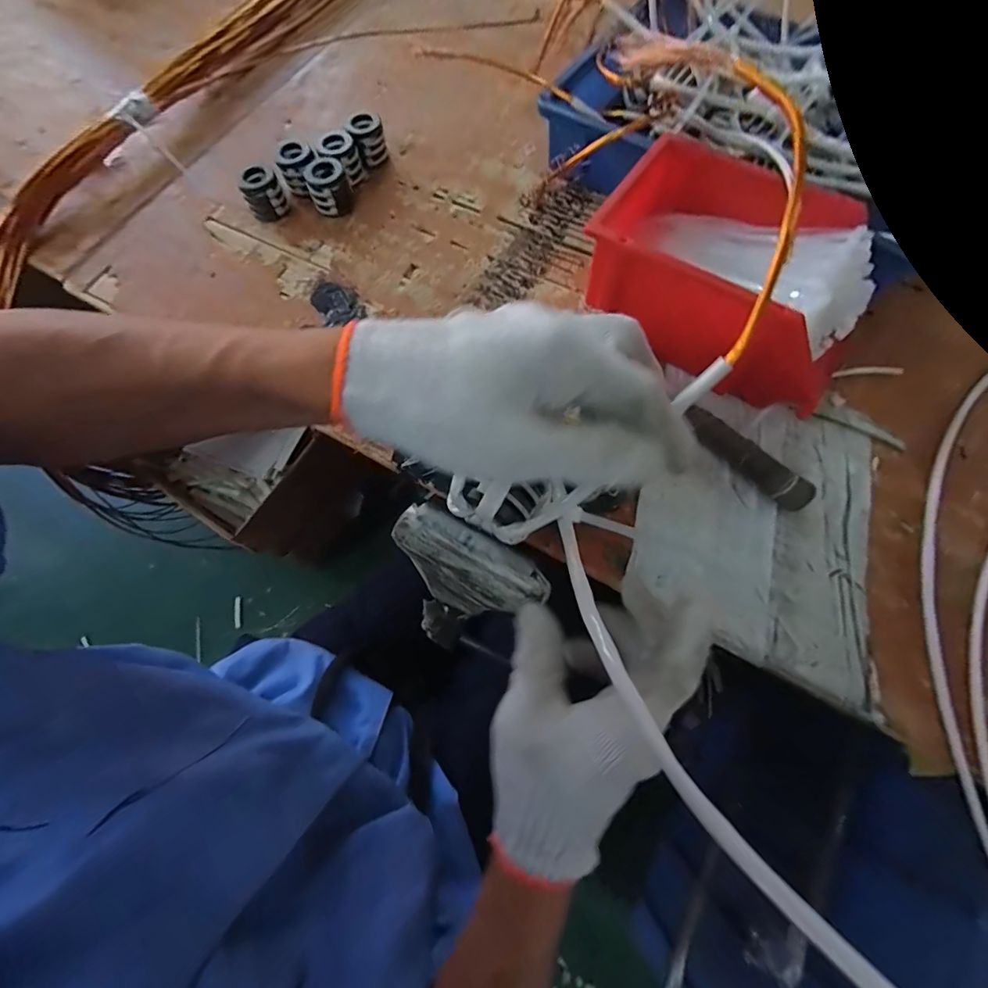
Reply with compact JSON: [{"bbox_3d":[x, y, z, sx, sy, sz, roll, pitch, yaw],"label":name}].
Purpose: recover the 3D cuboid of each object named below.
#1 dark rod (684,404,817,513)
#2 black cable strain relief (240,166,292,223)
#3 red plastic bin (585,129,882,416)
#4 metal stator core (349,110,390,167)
[{"bbox_3d":[0.230,-0.033,0.413,0.127,0.027,0.024,43,77,16],"label":"dark rod"},{"bbox_3d":[-0.283,-0.369,0.549,0.047,0.044,0.042,-27,71,-8],"label":"black cable strain relief"},{"bbox_3d":[0.216,-0.192,0.426,0.240,0.124,0.193,33,74,13],"label":"red plastic bin"},{"bbox_3d":[-0.162,-0.454,0.576,0.041,0.045,0.042,-18,70,-4],"label":"metal stator core"}]

